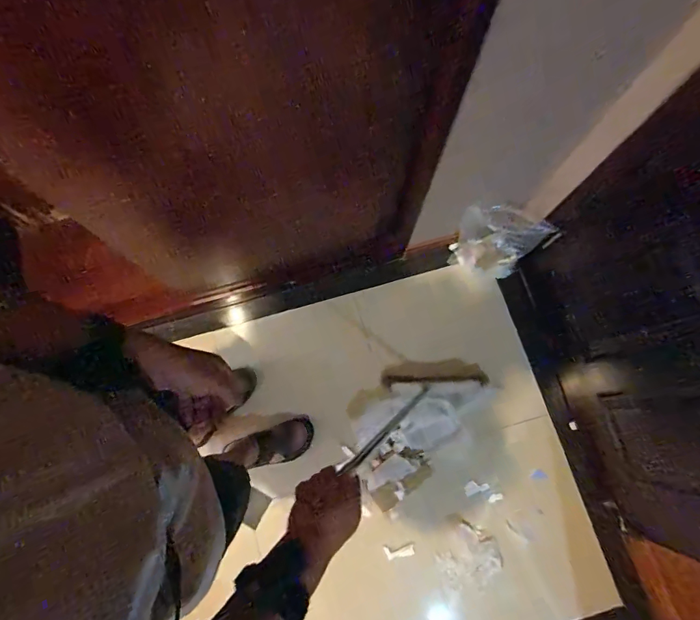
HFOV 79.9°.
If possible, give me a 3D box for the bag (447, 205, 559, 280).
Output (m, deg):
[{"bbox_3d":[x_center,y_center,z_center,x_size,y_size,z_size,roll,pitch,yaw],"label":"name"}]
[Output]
[{"bbox_3d":[0.440,-0.204,1.285,0.246,0.215,0.142,23,77,4],"label":"bag"}]

